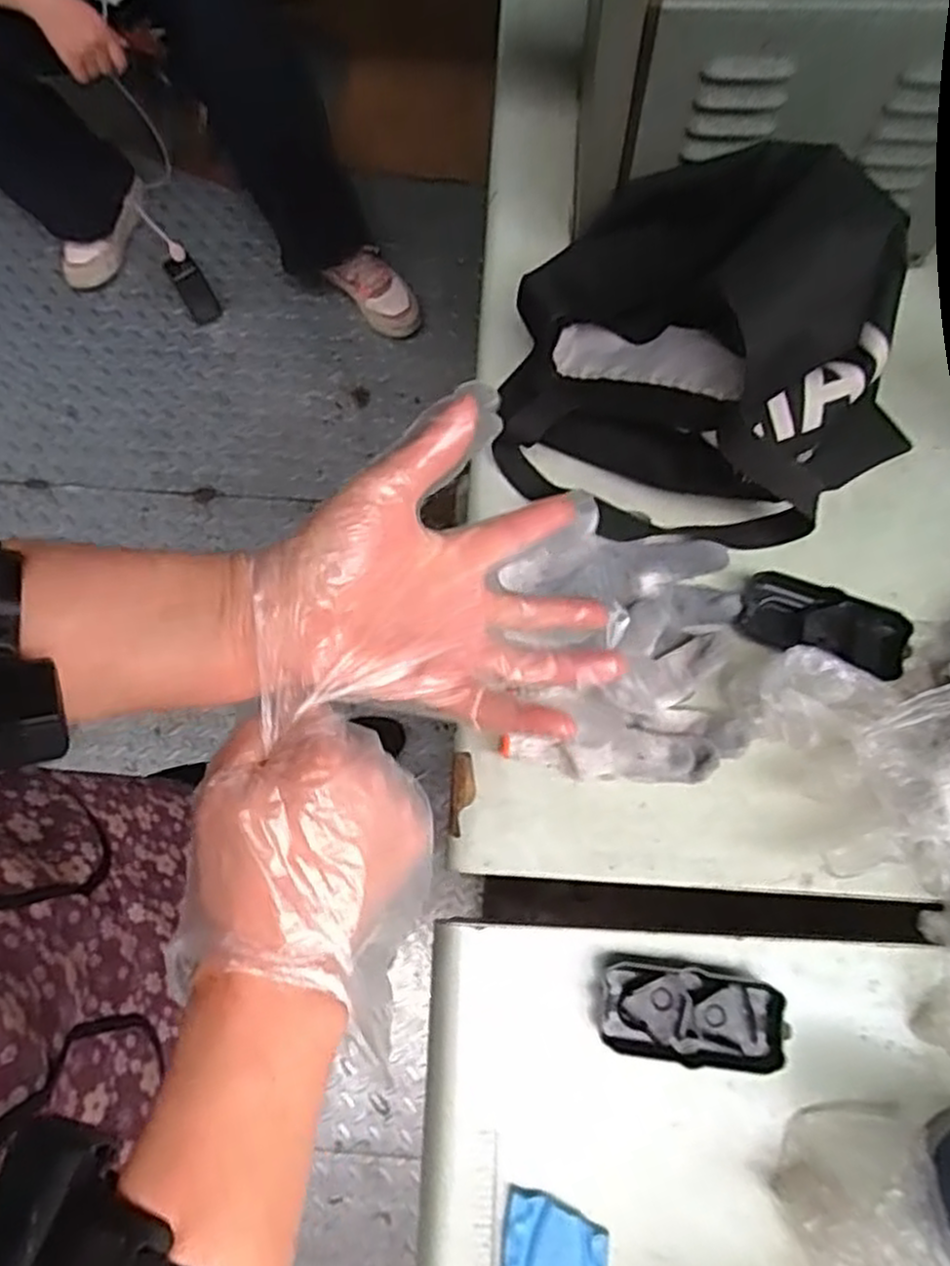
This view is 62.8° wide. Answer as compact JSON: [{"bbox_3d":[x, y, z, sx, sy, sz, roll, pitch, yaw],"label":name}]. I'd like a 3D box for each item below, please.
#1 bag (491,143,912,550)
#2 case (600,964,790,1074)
[{"bbox_3d":[0.144,-0.185,0.511,0.221,0.182,0.248,-39,78,-8],"label":"bag"},{"bbox_3d":[0.134,0.236,0.482,0.107,0.030,0.051,4,76,3],"label":"case"}]

